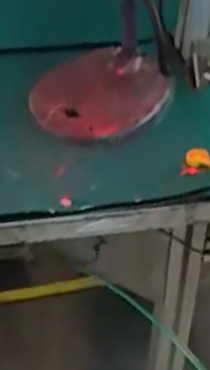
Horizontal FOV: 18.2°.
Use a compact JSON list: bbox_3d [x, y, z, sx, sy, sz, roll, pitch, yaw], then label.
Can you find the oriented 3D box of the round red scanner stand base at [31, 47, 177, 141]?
[{"bbox_3d":[0.001,-0.078,0.546,0.109,0.026,0.094,-31,51,-30],"label":"round red scanner stand base"}]

